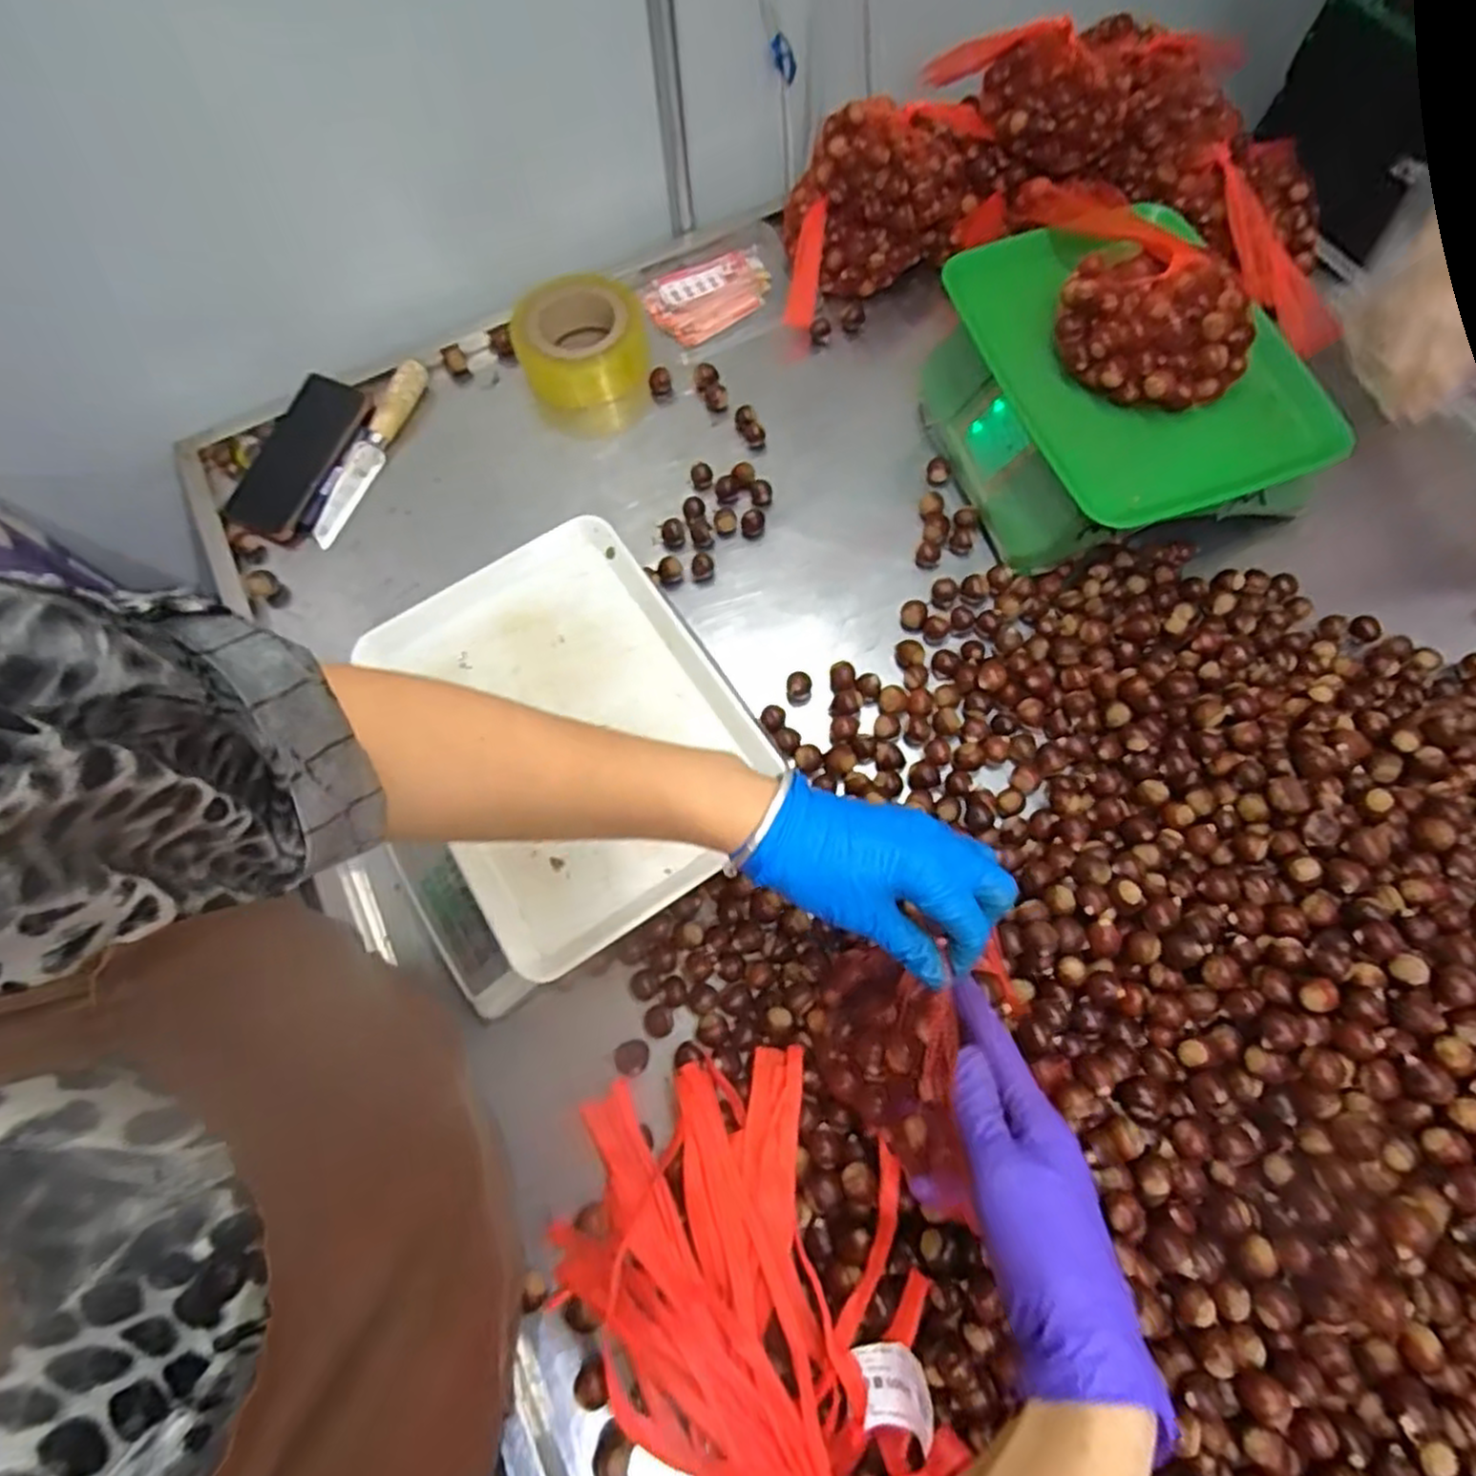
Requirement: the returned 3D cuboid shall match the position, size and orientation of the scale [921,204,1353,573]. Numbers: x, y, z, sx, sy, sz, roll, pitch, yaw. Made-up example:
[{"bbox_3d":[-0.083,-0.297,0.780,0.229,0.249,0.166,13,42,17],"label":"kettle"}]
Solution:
[{"bbox_3d":[0.305,-0.282,0.644,0.231,0.119,0.289,-20,68,-6],"label":"scale"}]

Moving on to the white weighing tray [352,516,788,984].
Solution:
[{"bbox_3d":[-0.112,-0.007,0.528,0.213,0.030,0.283,-30,70,-10],"label":"white weighing tray"}]

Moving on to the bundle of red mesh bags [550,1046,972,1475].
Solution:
[{"bbox_3d":[-0.002,0.321,0.454,0.206,0.067,0.233,-10,68,-2],"label":"bundle of red mesh bags"}]

